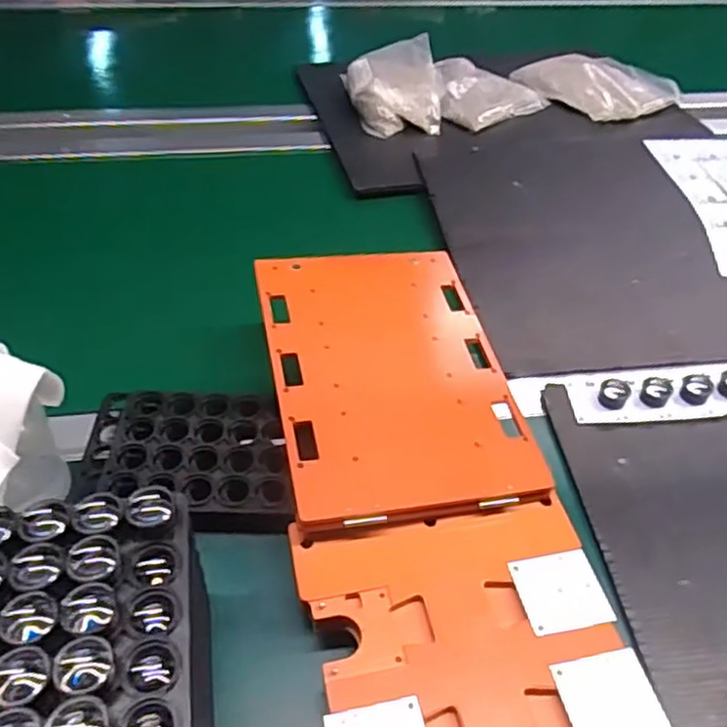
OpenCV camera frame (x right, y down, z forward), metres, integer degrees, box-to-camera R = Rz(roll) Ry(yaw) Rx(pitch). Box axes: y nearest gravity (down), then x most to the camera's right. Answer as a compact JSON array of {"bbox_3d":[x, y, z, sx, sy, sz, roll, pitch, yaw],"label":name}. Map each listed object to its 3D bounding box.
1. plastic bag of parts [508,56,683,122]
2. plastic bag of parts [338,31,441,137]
[{"bbox_3d":[0.325,-0.386,0.936,0.185,0.034,0.176,-17,48,-19],"label":"plastic bag of parts"},{"bbox_3d":[0.037,-0.354,0.877,0.112,0.064,0.166,-2,45,-5],"label":"plastic bag of parts"}]

